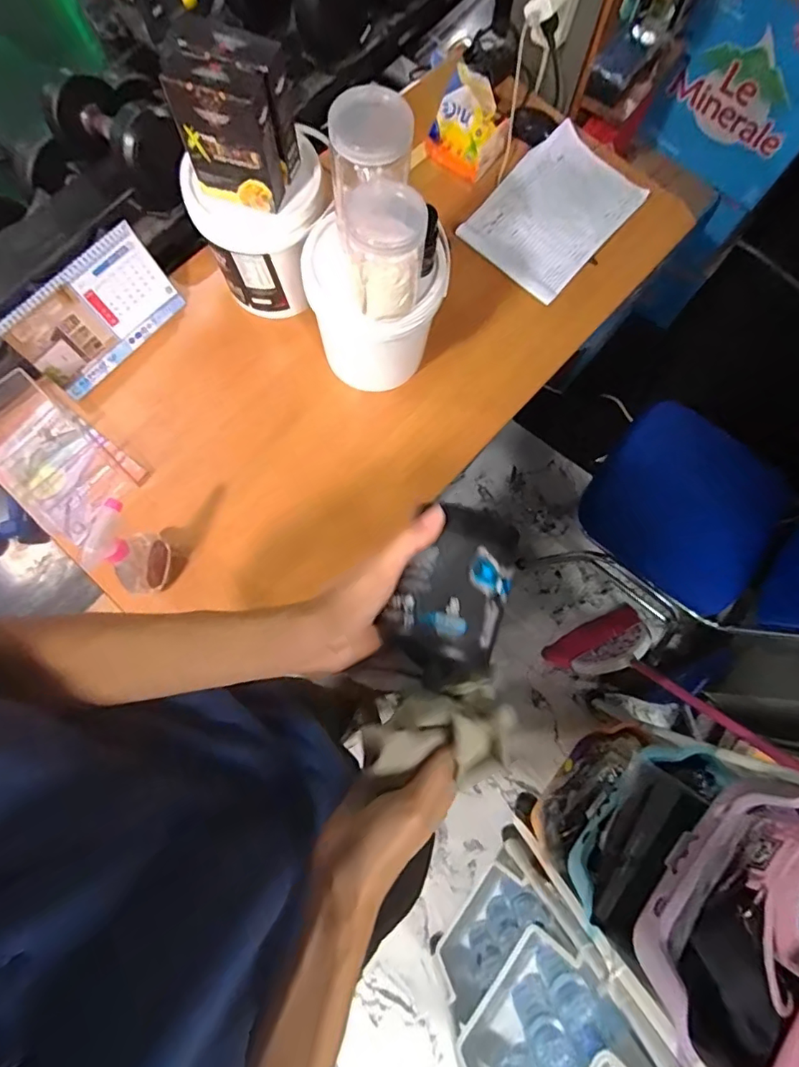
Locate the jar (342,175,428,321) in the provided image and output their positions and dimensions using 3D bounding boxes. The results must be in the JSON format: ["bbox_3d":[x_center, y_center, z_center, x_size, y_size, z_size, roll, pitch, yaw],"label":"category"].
[{"bbox_3d":[-0.017,-0.344,0.649,0.087,0.122,0.098,-2,77,-2],"label":"jar"}]

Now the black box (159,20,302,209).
[{"bbox_3d":[-0.208,-0.523,0.678,0.123,0.159,0.100,11,76,1],"label":"black box"}]

